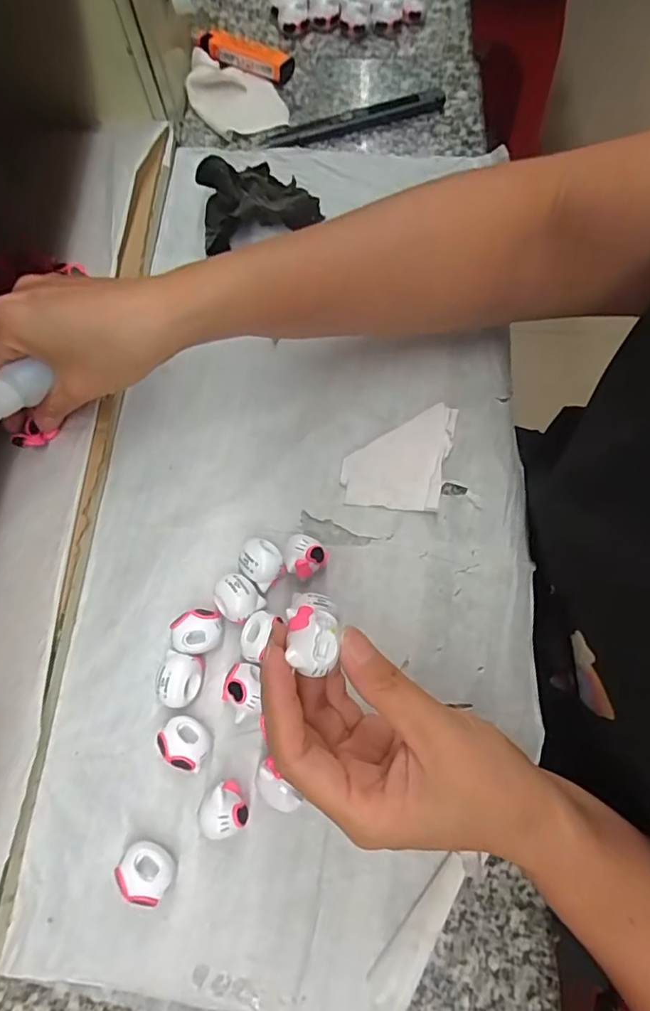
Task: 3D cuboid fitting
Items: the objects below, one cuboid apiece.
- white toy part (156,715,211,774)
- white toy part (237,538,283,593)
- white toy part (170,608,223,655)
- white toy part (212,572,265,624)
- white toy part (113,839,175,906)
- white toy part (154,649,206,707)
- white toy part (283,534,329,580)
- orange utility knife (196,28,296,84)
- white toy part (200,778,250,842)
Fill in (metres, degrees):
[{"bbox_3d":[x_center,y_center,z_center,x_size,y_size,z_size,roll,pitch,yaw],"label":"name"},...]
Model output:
[{"bbox_3d":[-0.067,0.114,0.260,0.024,0.019,0.020,31,74,9],"label":"white toy part"},{"bbox_3d":[-0.034,0.031,0.289,0.023,0.018,0.021,0,71,-1],"label":"white toy part"},{"bbox_3d":[-0.065,0.065,0.277,0.025,0.019,0.021,-9,72,-4],"label":"white toy part"},{"bbox_3d":[-0.046,0.049,0.281,0.021,0.020,0.024,-38,76,-12],"label":"white toy part"},{"bbox_3d":[-0.080,0.164,0.242,0.024,0.020,0.019,35,74,10],"label":"white toy part"},{"bbox_3d":[-0.071,0.087,0.269,0.020,0.021,0.025,9,72,2],"label":"white toy part"},{"bbox_3d":[-0.011,0.028,0.286,0.021,0.024,0.021,0,71,-1],"label":"white toy part"},{"bbox_3d":[-0.064,-0.355,0.424,0.080,0.015,0.020,26,73,8],"label":"orange utility knife"},{"bbox_3d":[-0.046,0.140,0.248,0.019,0.025,0.020,0,71,-1],"label":"white toy part"}]

